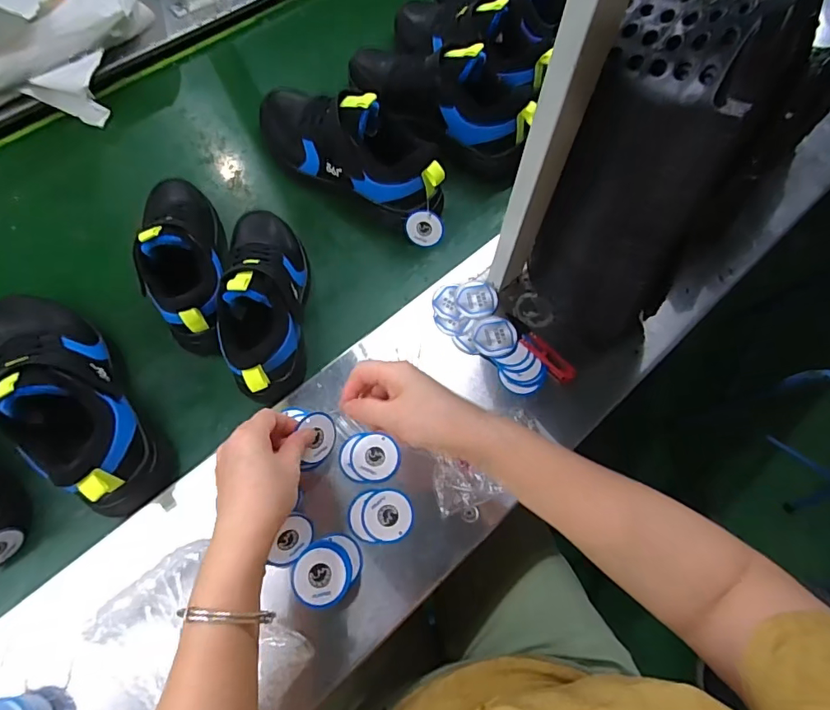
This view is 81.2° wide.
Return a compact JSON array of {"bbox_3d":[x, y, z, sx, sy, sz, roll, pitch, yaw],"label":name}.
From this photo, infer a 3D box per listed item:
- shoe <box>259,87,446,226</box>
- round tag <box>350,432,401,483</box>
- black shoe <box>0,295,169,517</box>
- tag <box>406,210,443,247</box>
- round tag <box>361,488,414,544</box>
[{"bbox_3d":[-0.090,-0.265,0.608,0.279,0.124,0.090,33,72,9],"label":"shoe"},{"bbox_3d":[-0.040,0.104,0.486,0.049,0.005,0.045,1,70,-2],"label":"round tag"},{"bbox_3d":[-0.355,0.024,0.477,0.092,0.126,0.295,-39,64,-15],"label":"black shoe"},{"bbox_3d":[0.012,-0.160,0.613,0.049,0.049,0.012,30,35,-6],"label":"tag"},{"bbox_3d":[-0.026,0.154,0.464,0.048,0.004,0.048,1,70,-2],"label":"round tag"}]

